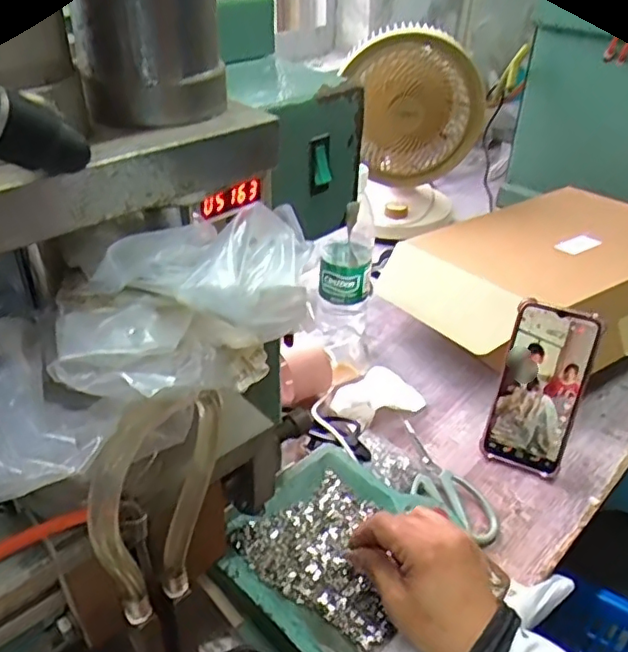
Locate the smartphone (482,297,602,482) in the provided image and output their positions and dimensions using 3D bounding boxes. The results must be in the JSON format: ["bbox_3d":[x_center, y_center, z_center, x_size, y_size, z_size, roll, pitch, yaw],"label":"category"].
[{"bbox_3d":[0.225,0.063,0.606,0.080,0.169,0.017,16,11,20],"label":"smartphone"}]

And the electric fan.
[{"bbox_3d":[0.146,-0.299,0.979,0.213,0.307,0.157,-4,36,-6],"label":"electric fan"}]

